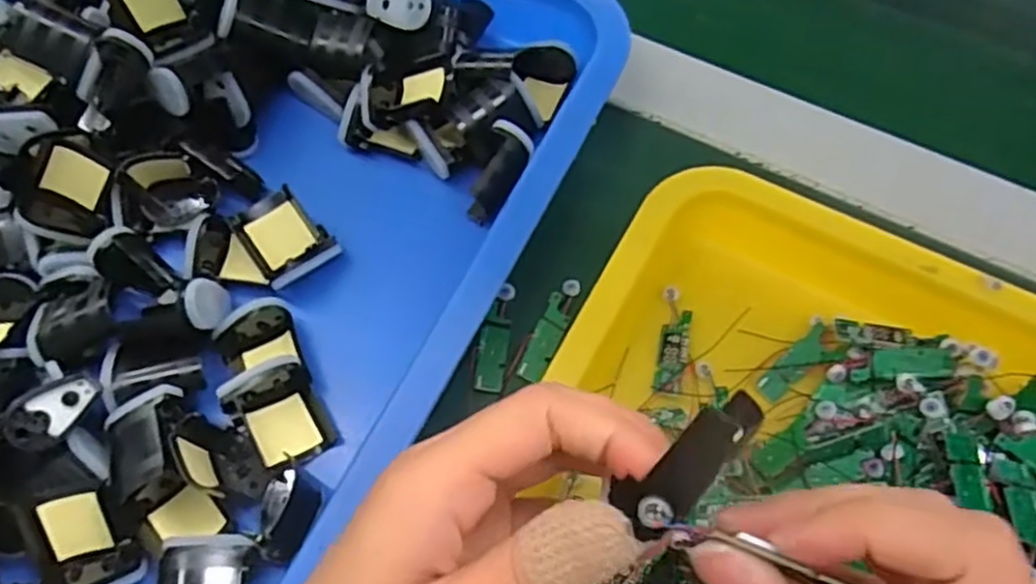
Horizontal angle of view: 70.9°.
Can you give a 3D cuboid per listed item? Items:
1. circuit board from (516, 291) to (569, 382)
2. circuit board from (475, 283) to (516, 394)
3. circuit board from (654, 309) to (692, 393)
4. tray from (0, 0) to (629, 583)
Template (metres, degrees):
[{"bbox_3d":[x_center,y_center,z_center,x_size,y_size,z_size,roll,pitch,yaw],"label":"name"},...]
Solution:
[{"bbox_3d":[0.013,0.022,0.334,0.012,0.005,0.042,20,67,11],"label":"circuit board"},{"bbox_3d":[-0.011,0.020,0.335,0.013,0.004,0.052,7,65,5],"label":"circuit board"},{"bbox_3d":[0.070,0.025,0.322,0.013,0.004,0.041,13,66,7],"label":"circuit board"},{"bbox_3d":[-0.173,-0.032,0.334,0.327,0.075,0.423,25,68,12],"label":"tray"}]

